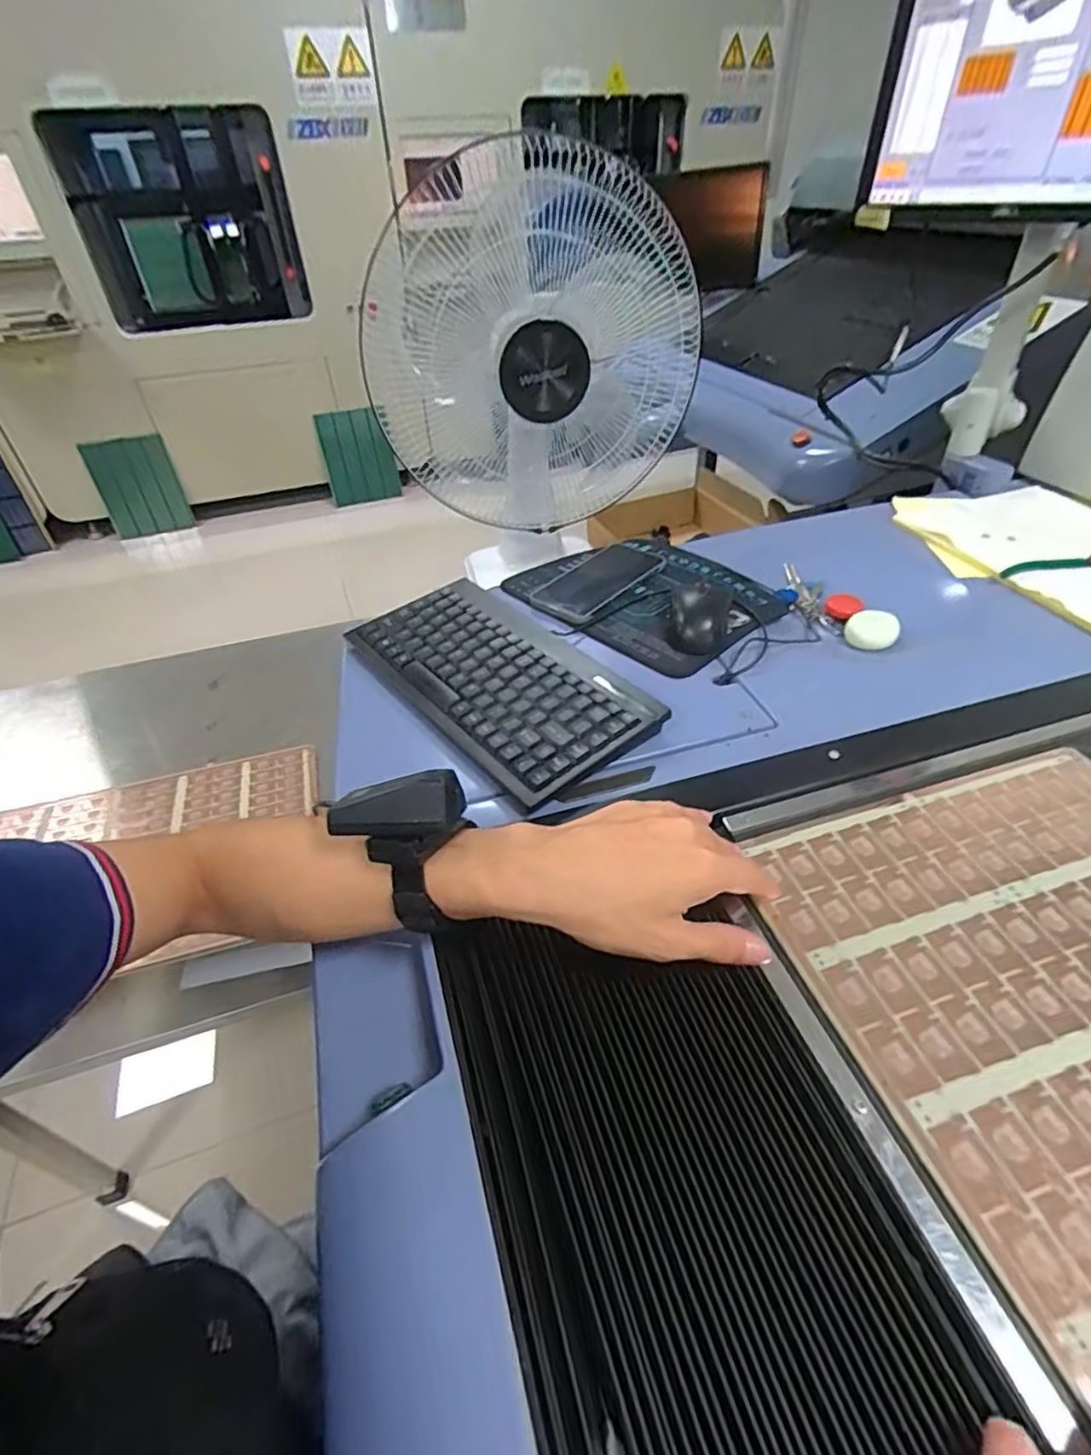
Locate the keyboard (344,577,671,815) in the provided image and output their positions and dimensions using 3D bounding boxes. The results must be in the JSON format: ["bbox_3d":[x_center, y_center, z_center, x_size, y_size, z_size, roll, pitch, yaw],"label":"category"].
[{"bbox_3d":[-0.046,-0.044,0.567,0.144,0.033,0.284,-31,48,-28],"label":"keyboard"}]

